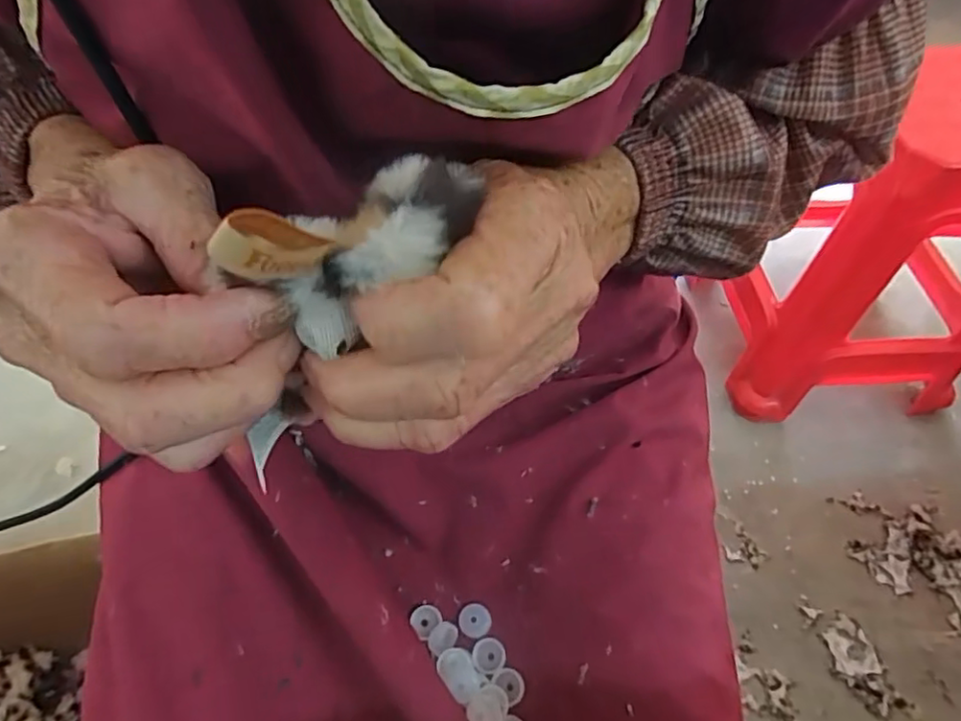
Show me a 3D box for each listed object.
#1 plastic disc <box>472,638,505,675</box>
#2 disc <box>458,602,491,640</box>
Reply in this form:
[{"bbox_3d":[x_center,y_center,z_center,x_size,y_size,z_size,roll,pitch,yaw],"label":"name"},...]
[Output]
[{"bbox_3d":[0.004,0.153,0.319,0.017,0.006,0.015,33,59,22],"label":"plastic disc"},{"bbox_3d":[-0.003,0.137,0.327,0.016,0.004,0.016,1,53,-1],"label":"disc"}]

